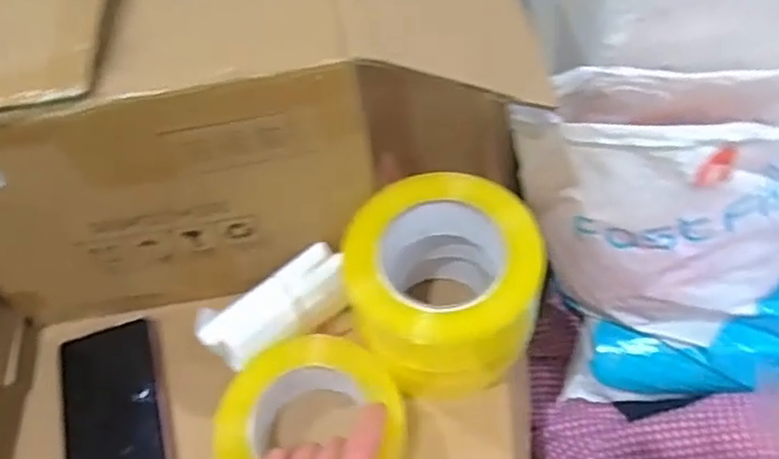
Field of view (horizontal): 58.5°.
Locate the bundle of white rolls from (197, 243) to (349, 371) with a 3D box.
[{"bbox_3d":[-0.081,0.061,0.512,0.113,0.045,0.046,-29,59,-16],"label":"bundle of white rolls"}]

